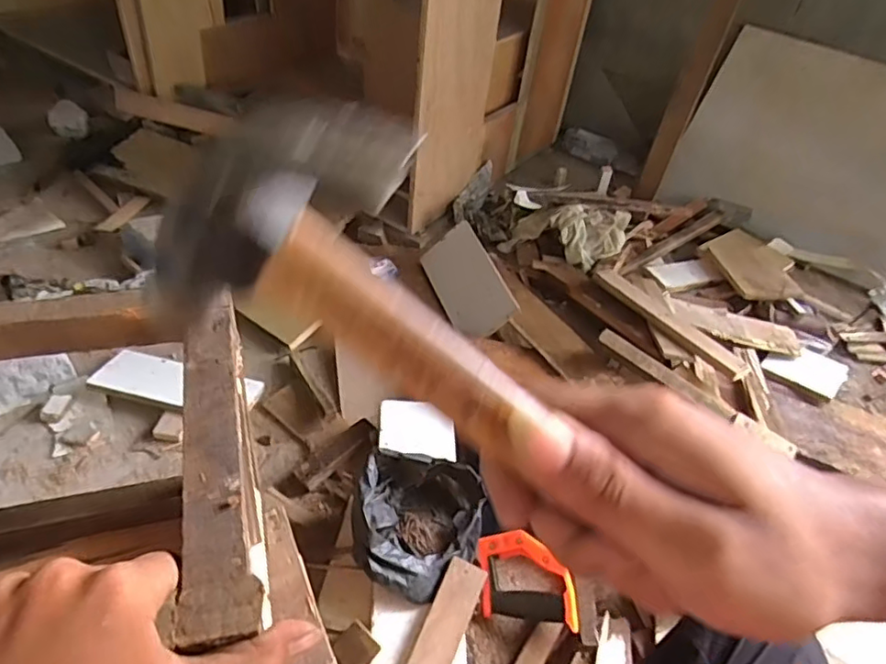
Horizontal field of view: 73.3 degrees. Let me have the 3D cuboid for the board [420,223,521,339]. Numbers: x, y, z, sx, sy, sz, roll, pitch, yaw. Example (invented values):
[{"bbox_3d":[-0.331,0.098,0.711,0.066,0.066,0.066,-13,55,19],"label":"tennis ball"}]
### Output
[{"bbox_3d":[0.050,-0.101,1.215,0.022,0.139,0.270,17,36,-49],"label":"board"}]

